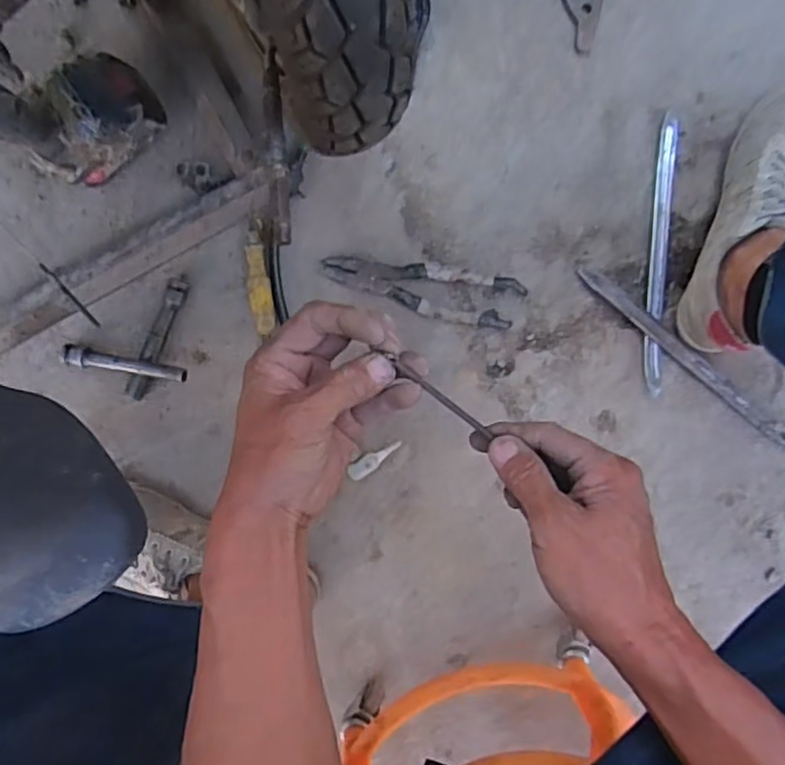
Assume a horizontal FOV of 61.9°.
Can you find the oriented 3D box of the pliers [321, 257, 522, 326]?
[{"bbox_3d":[0.031,-0.094,0.678,0.202,0.020,0.052,8,94,-4],"label":"pliers"}]

